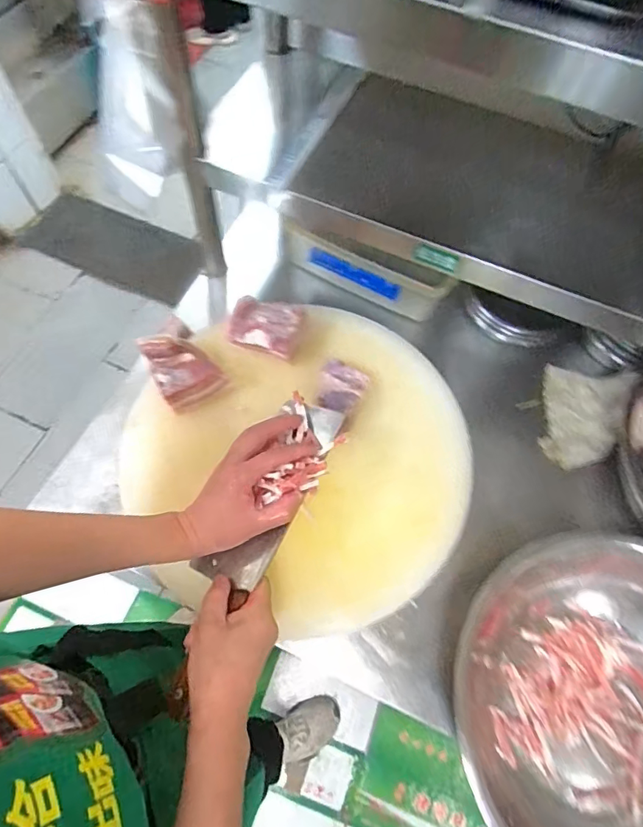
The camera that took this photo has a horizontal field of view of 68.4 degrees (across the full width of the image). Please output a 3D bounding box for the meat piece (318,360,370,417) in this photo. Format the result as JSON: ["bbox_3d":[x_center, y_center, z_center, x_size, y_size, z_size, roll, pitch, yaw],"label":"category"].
[{"bbox_3d":[0.025,-0.035,0.647,0.062,0.022,0.075,26,67,9],"label":"meat piece"}]

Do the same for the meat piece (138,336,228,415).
[{"bbox_3d":[-0.187,-0.062,0.643,0.079,0.062,0.097,-26,70,-14],"label":"meat piece"}]

